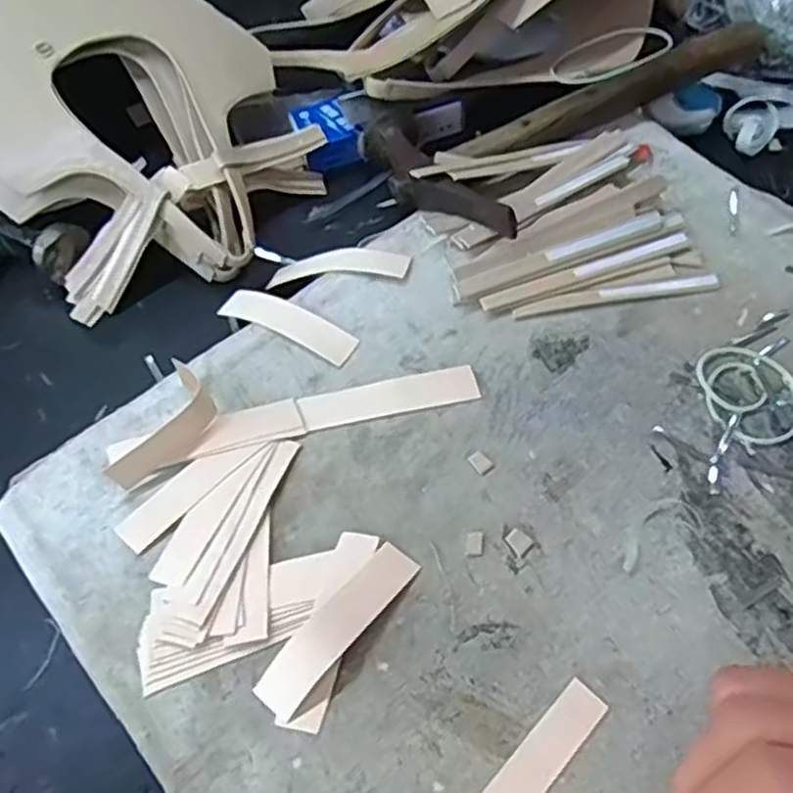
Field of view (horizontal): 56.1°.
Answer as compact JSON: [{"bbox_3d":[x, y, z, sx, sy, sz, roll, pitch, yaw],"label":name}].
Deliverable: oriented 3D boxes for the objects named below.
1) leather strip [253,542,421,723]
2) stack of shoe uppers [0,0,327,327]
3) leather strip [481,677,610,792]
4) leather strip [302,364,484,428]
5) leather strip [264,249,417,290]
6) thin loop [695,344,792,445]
[{"bbox_3d":[-0.024,0.091,0.298,0.020,0.005,0.078,36,69,22],"label":"leather strip"},{"bbox_3d":[-0.170,-0.176,0.447,0.187,0.075,0.261,-39,64,-17],"label":"stack of shoe uppers"},{"bbox_3d":[0.043,0.141,0.267,0.016,0.004,0.088,39,70,23],"label":"leather strip"},{"bbox_3d":[-0.003,0.000,0.353,0.084,0.004,0.018,-10,60,-2],"label":"leather strip"},{"bbox_3d":[-0.032,-0.071,0.404,0.082,0.008,0.020,0,62,23],"label":"leather strip"},{"bbox_3d":[0.163,-0.003,0.341,0.043,0.004,0.053,-11,60,-2],"label":"thin loop"}]

